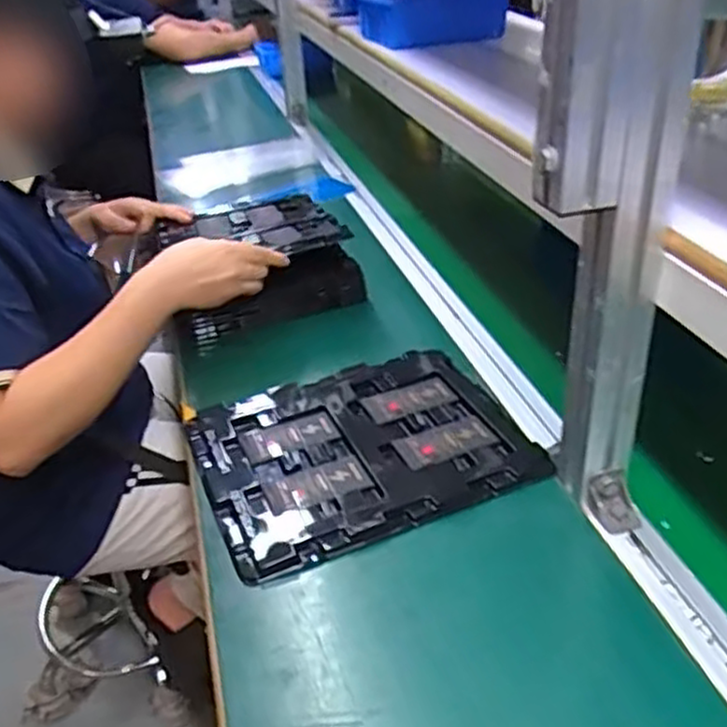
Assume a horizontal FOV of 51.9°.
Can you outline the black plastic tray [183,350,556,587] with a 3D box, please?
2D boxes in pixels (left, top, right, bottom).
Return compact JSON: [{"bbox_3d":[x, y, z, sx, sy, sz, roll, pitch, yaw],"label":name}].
[{"bbox_3d":[-0.007,0.070,0.678,0.270,0.016,0.227,-15,35,-17],"label":"black plastic tray"}]

